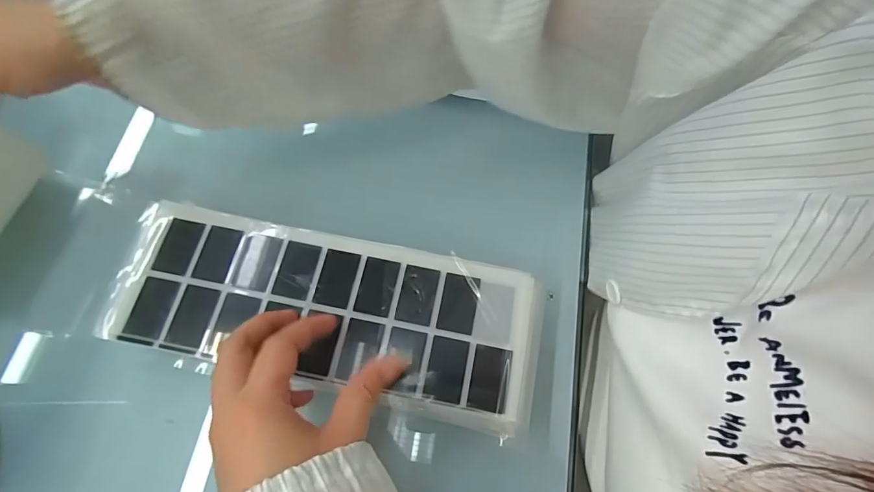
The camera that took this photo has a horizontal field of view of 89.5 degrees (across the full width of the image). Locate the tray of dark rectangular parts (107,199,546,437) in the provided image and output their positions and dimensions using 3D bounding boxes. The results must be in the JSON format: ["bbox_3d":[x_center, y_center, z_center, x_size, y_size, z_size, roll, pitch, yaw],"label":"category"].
[{"bbox_3d":[-0.069,0.041,0.303,0.280,0.014,0.104,13,68,2],"label":"tray of dark rectangular parts"}]

